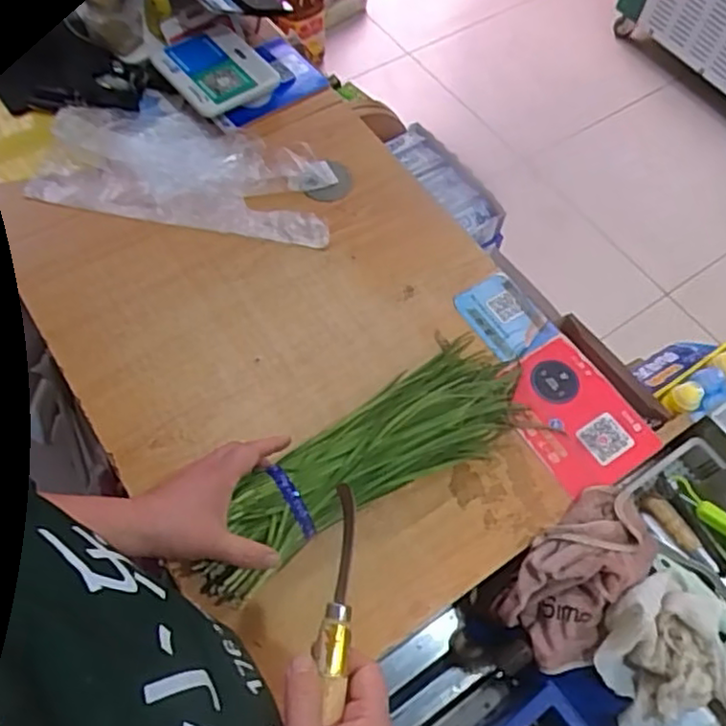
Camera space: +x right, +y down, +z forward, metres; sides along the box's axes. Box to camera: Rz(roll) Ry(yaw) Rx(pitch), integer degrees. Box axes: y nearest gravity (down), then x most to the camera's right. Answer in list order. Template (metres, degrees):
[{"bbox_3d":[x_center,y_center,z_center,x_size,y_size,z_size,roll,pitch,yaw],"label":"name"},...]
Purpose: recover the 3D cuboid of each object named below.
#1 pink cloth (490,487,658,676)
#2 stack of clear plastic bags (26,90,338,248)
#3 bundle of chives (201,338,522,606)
[{"bbox_3d":[0.205,0.195,0.640,0.101,0.067,0.171,35,66,15],"label":"pink cloth"},{"bbox_3d":[-0.207,-0.249,0.841,0.344,0.029,0.202,13,62,4],"label":"stack of clear plastic bags"},{"bbox_3d":[0.005,0.088,0.642,0.355,0.056,0.106,-29,67,-22],"label":"bundle of chives"}]

